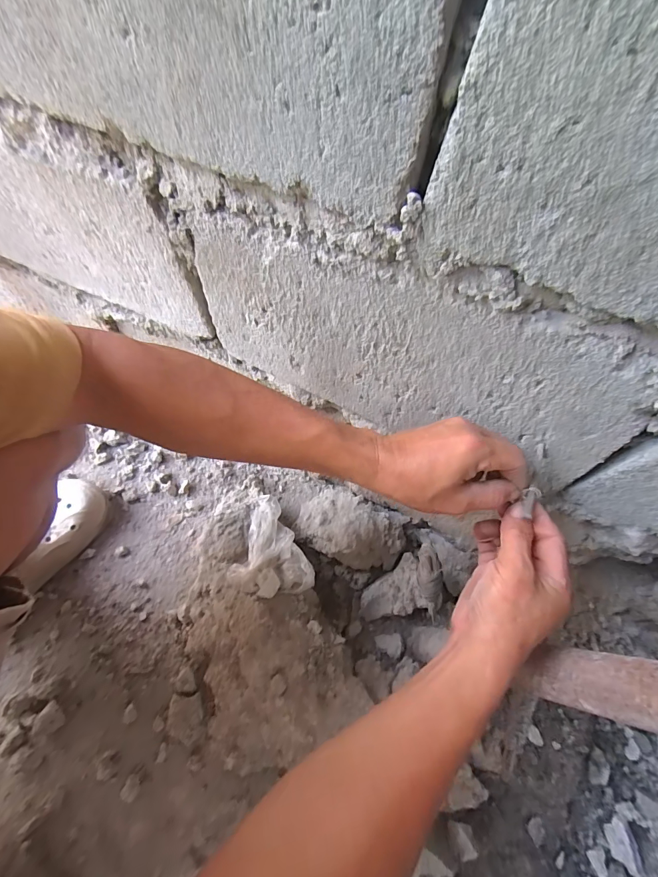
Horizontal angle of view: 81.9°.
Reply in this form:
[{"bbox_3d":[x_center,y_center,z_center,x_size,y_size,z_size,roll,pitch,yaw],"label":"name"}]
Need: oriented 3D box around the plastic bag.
[{"bbox_3d":[-0.090,0.151,0.518,0.091,0.034,0.144,-24,66,-16],"label":"plastic bag"}]

